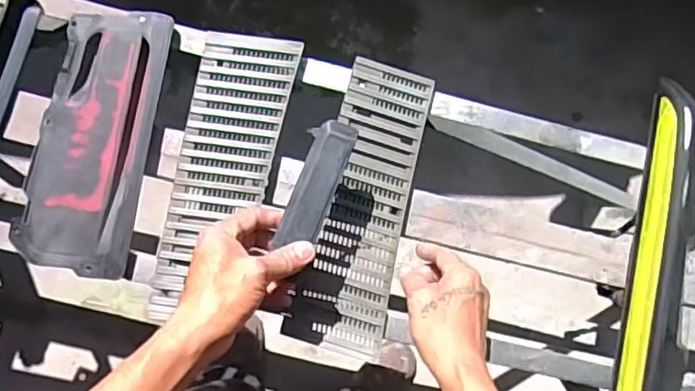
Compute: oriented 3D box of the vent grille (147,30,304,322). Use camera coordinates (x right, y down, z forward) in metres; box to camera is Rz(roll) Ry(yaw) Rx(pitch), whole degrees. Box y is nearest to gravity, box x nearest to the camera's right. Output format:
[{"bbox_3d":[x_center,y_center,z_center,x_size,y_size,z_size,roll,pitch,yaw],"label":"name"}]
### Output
[{"bbox_3d":[-0.124,-0.024,0.606,0.096,0.018,0.291,12,83,-6],"label":"vent grille"}]

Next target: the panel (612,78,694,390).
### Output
[{"bbox_3d":[0.332,0.100,0.619,0.084,0.053,0.443,14,83,-6],"label":"panel"}]

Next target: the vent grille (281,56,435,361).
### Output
[{"bbox_3d":[0.016,0.008,0.615,0.092,0.010,0.292,14,83,-6],"label":"vent grille"}]

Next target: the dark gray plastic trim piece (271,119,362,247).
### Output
[{"bbox_3d":[-0.027,-0.011,0.533,0.036,0.016,0.116,22,81,-5],"label":"dark gray plastic trim piece"}]

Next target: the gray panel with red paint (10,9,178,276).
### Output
[{"bbox_3d":[-0.249,-0.057,0.594,0.106,0.020,0.261,11,83,-6],"label":"gray panel with red paint"}]

